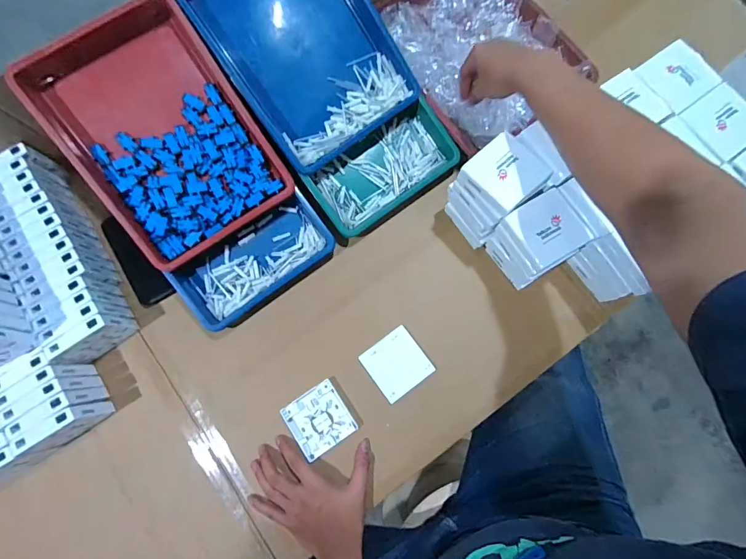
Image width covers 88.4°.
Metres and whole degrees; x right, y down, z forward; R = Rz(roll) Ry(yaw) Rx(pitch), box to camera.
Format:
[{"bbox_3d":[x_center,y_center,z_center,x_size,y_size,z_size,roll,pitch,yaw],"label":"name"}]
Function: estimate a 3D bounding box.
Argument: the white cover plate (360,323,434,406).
[{"bbox_3d":[0.037,0.131,0.600,0.086,0.015,0.088,-35,80,-6],"label":"white cover plate"}]

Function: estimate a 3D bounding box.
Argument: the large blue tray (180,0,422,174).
[{"bbox_3d":[-0.106,-0.358,0.576,0.242,0.059,0.324,-37,102,-6],"label":"large blue tray"}]

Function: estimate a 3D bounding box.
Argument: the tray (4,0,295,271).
[{"bbox_3d":[-0.298,-0.205,0.545,0.235,0.049,0.323,-35,101,-8],"label":"tray"}]

